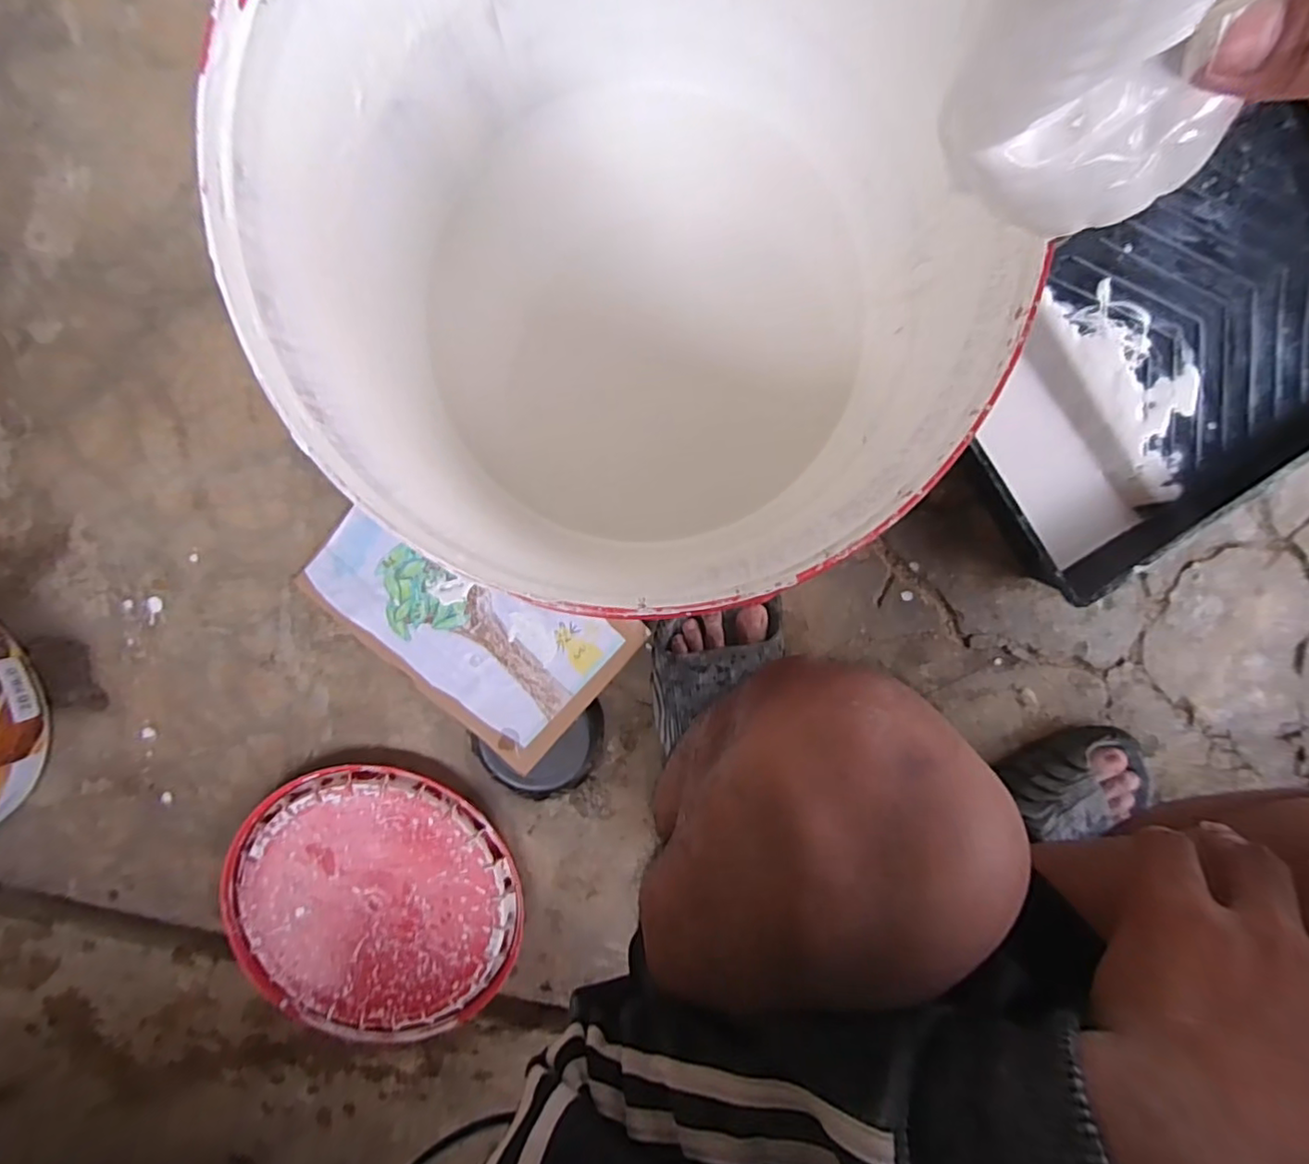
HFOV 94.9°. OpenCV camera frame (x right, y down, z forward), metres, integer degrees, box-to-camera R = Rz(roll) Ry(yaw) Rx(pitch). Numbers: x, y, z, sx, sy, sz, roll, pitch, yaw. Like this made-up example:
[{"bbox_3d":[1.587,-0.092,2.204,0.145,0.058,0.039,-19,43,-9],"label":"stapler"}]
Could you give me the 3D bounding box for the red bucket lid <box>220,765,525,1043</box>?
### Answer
[{"bbox_3d":[-0.294,0.343,0.640,0.288,0.036,0.311,-36,97,5],"label":"red bucket lid"}]

